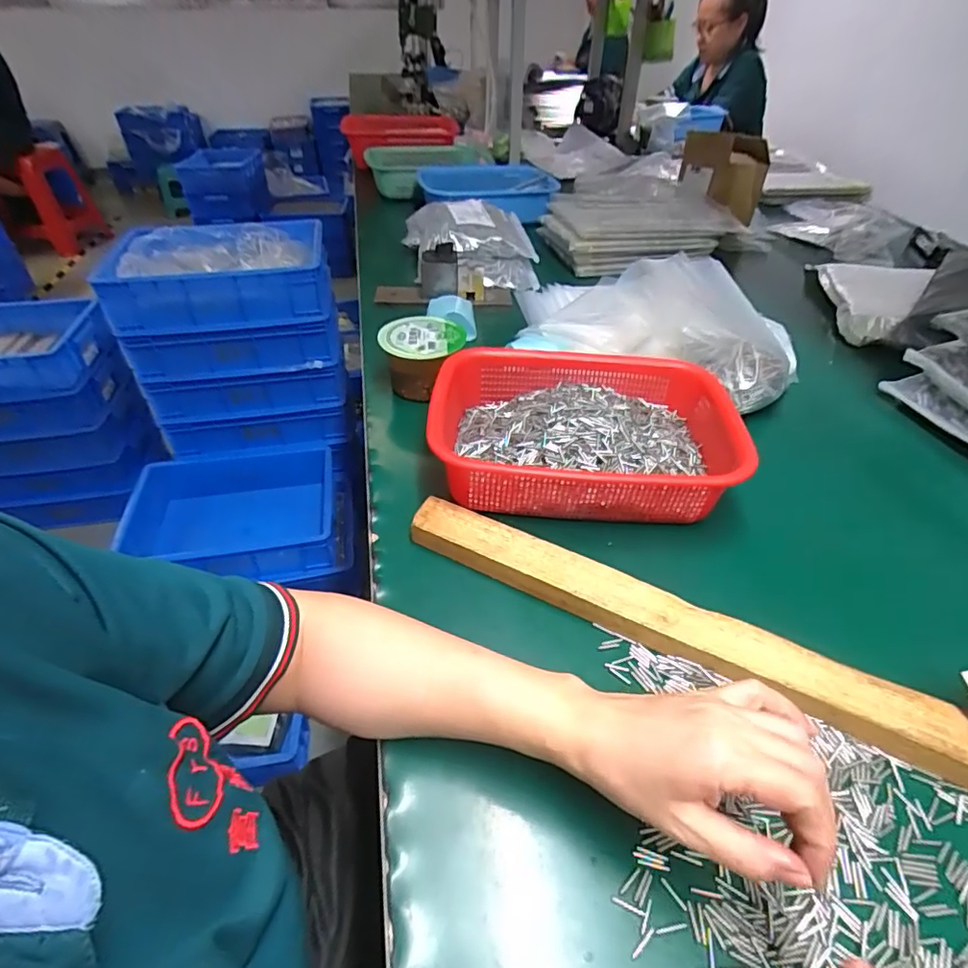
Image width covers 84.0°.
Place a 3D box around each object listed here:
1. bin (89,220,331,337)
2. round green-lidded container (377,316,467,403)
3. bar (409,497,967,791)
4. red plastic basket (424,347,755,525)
[{"bbox_3d":[-0.538,-0.440,1.116,0.391,0.118,0.297,-11,43,-12],"label":"bin"},{"bbox_3d":[-0.073,-0.147,0.643,0.098,0.073,0.097,0,42,-1],"label":"round green-lidded container"},{"bbox_3d":[0.134,0.103,0.406,0.422,0.027,0.044,20,45,20],"label":"bar"},{"bbox_3d":[0.101,-0.049,0.540,0.293,0.074,0.210,5,42,5],"label":"red plastic basket"}]

